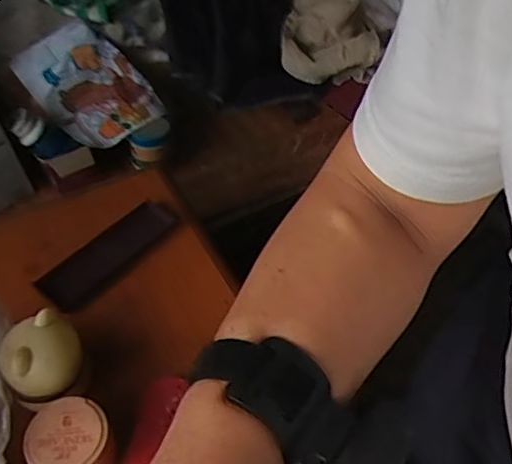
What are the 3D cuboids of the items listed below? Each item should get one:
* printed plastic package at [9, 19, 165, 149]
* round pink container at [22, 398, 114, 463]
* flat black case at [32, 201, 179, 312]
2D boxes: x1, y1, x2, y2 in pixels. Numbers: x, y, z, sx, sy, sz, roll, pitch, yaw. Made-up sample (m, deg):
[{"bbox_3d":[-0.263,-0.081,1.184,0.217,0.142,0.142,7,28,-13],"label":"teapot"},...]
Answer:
[{"bbox_3d":[-0.255,-0.227,0.908,0.154,0.032,0.190,-43,92,-21],"label":"printed plastic package"},{"bbox_3d":[-0.145,0.168,0.461,0.060,0.036,0.065,0,49,0],"label":"round pink container"},{"bbox_3d":[-0.156,0.018,0.617,0.050,0.009,0.157,34,57,26],"label":"flat black case"}]

